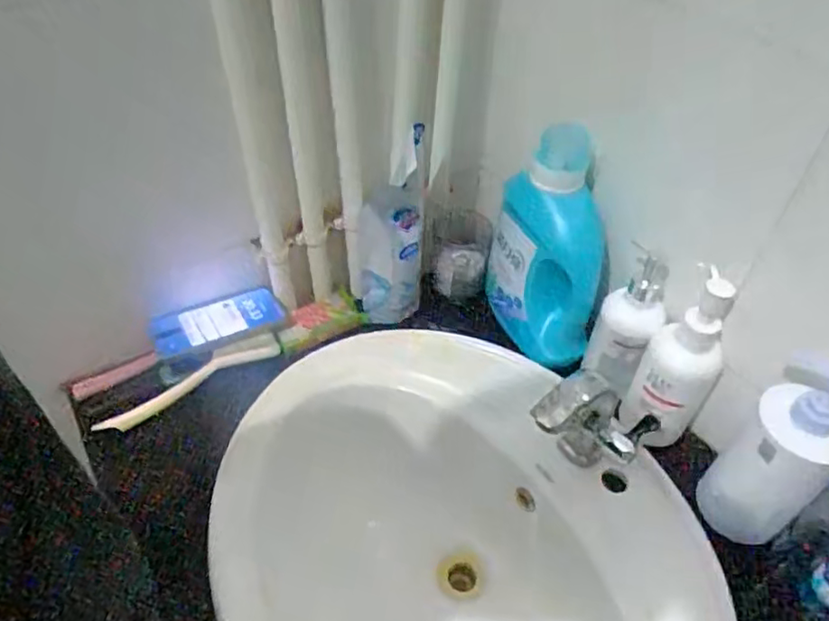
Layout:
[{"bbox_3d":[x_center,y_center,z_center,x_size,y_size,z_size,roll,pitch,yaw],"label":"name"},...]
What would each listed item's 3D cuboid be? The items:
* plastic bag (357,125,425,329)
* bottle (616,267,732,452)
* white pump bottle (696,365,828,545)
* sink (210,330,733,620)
[{"bbox_3d":[-0.029,-0.094,0.754,0.078,0.228,0.073,0,46,-3],"label":"plastic bag"},{"bbox_3d":[0.268,0.059,0.631,0.072,0.203,0.062,21,49,16],"label":"bottle"},{"bbox_3d":[0.338,0.141,0.587,0.091,0.200,0.080,-32,55,-29],"label":"white pump bottle"},{"bbox_3d":[0.031,0.253,0.675,0.452,0.158,0.478,-7,47,-10],"label":"sink"}]

